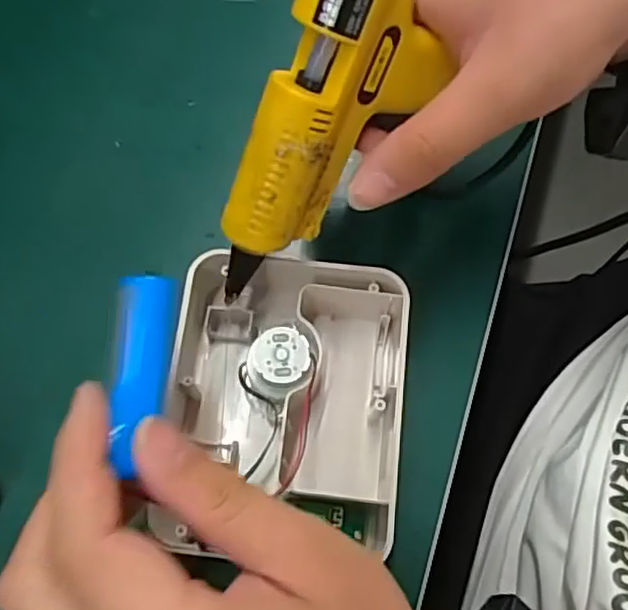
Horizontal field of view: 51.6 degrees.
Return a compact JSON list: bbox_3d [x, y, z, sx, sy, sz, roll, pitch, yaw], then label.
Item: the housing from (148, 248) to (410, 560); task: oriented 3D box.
[{"bbox_3d":[-0.012,0.041,0.285,0.103,0.044,0.125,6,70,0],"label":"housing"}]

